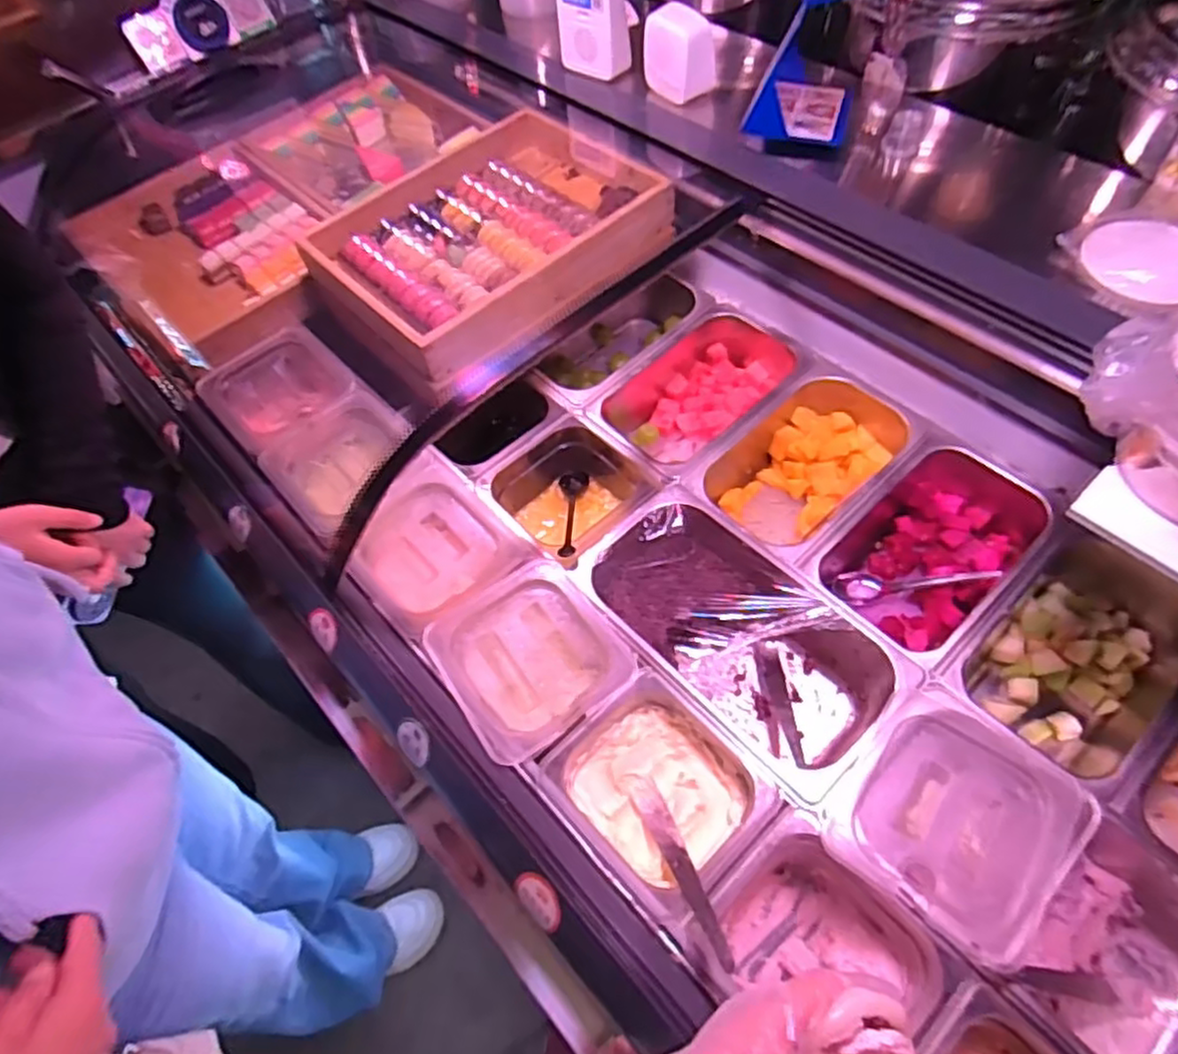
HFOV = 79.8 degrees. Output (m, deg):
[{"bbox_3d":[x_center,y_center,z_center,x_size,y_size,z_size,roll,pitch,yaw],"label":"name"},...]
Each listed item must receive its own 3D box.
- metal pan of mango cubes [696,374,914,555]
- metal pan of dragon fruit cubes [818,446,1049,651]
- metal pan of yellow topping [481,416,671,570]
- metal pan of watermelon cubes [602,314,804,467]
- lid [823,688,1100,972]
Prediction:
[{"bbox_3d":[0.253,-0.061,0.855,0.253,0.104,0.161,-37,62,-17],"label":"metal pan of mango cubes"},{"bbox_3d":[0.375,0.032,0.780,0.248,0.093,0.151,-40,63,-18],"label":"metal pan of dragon fruit cubes"},{"bbox_3d":[-0.018,-0.029,0.851,0.168,0.092,0.165,-40,63,-18],"label":"metal pan of yellow topping"},{"bbox_3d":[0.145,-0.171,0.925,0.267,0.089,0.171,-40,63,-19],"label":"metal pan of watermelon cubes"},{"bbox_3d":[0.312,0.238,0.589,0.168,0.029,0.181,35,67,23],"label":"lid"}]

